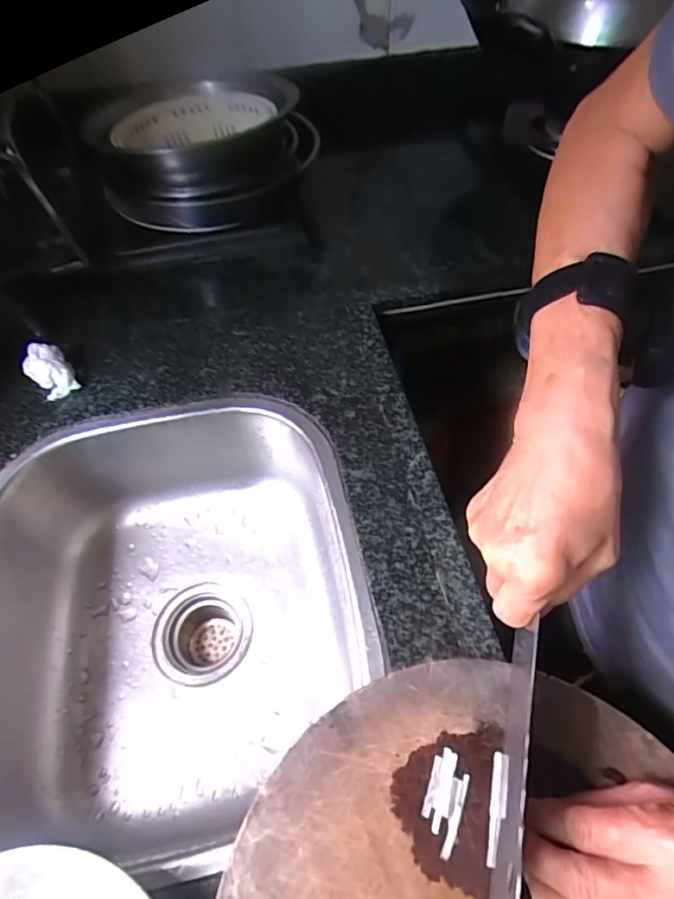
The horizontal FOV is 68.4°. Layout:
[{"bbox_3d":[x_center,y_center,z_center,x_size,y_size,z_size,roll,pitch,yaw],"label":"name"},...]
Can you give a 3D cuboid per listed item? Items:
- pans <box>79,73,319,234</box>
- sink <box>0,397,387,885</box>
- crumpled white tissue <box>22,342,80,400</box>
[{"bbox_3d":[-0.203,-0.429,0.687,0.293,0.094,0.266,34,63,22],"label":"pans"},{"bbox_3d":[-0.162,0.161,0.501,0.366,0.176,0.359,-11,56,-6],"label":"sink"},{"bbox_3d":[-0.312,-0.084,0.540,0.042,0.038,0.055,-33,61,-19],"label":"crumpled white tissue"}]

